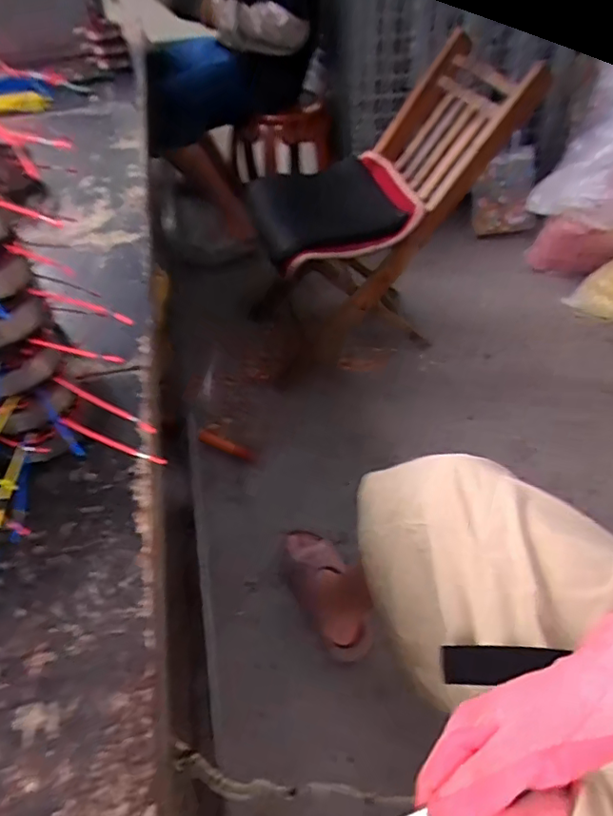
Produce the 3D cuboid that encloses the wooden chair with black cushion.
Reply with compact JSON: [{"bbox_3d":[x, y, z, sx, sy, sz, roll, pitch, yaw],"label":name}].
[{"bbox_3d":[0.160,-0.462,1.338,0.573,0.626,0.455,-12,46,-9],"label":"wooden chair with black cushion"}]

